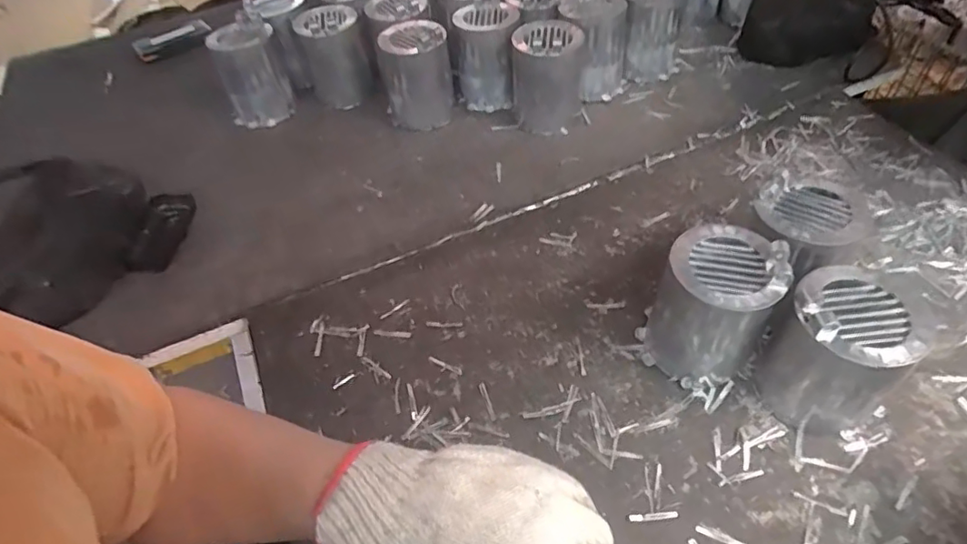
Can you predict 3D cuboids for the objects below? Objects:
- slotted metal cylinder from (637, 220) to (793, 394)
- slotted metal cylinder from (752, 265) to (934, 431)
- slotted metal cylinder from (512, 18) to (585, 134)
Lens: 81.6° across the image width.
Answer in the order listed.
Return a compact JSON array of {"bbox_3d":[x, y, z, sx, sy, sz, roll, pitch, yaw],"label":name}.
[{"bbox_3d":[0.189,0.029,0.474,0.092,0.123,0.089,16,53,20],"label":"slotted metal cylinder"},{"bbox_3d":[0.276,0.062,0.436,0.083,0.112,0.089,-3,48,4],"label":"slotted metal cylinder"},{"bbox_3d":[0.086,-0.260,0.742,0.091,0.118,0.094,3,49,10],"label":"slotted metal cylinder"}]

